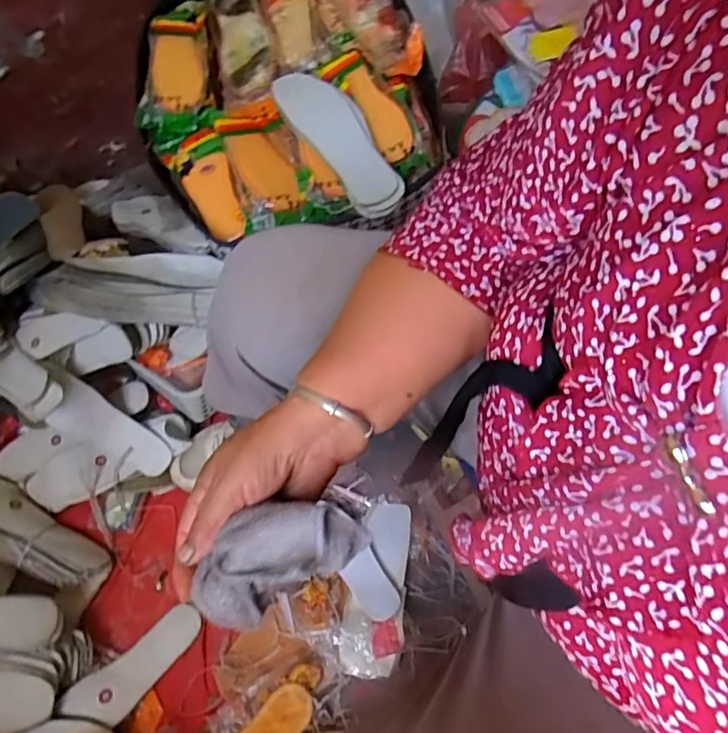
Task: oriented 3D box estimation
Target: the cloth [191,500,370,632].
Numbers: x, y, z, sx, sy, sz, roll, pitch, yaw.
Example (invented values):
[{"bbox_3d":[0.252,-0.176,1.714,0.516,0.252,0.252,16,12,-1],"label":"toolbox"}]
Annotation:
[{"bbox_3d":[-0.055,0.115,0.329,0.106,0.042,0.049,-32,67,12],"label":"cloth"}]

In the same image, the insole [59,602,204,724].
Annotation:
[{"bbox_3d":[-0.281,0.375,0.693,0.172,0.024,0.063,-37,71,-19],"label":"insole"}]

